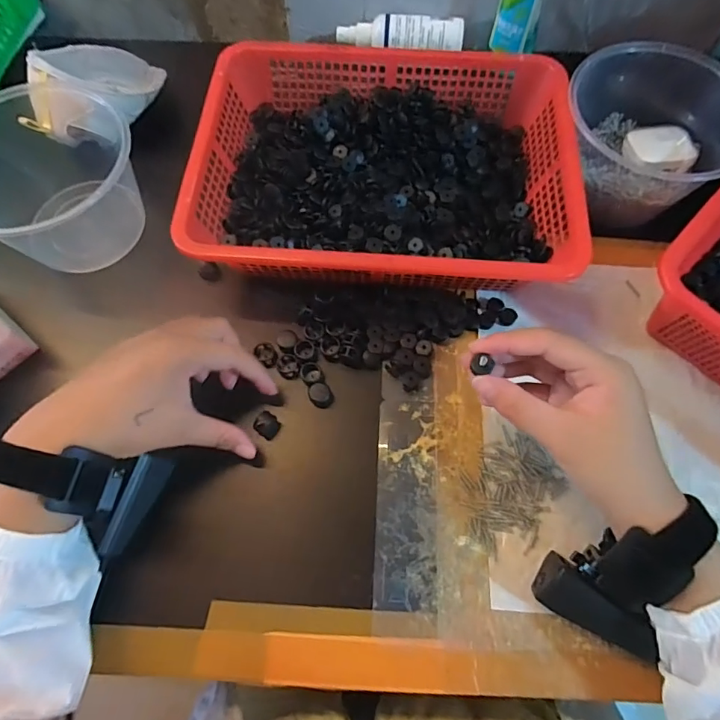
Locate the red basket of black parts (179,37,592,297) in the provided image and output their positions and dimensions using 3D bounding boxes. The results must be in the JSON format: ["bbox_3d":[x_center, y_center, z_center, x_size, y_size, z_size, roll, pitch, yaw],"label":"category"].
[{"bbox_3d":[0.020,-0.158,0.398,0.297,0.070,0.220,3,68,2],"label":"red basket of black parts"}]

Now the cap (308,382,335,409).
[{"bbox_3d":[-0.030,0.028,0.361,0.016,0.008,0.020,-42,73,-15],"label":"cap"}]

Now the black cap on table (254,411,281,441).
[{"bbox_3d":[-0.070,0.049,0.351,0.014,0.018,0.016,29,71,11],"label":"black cap on table"}]

